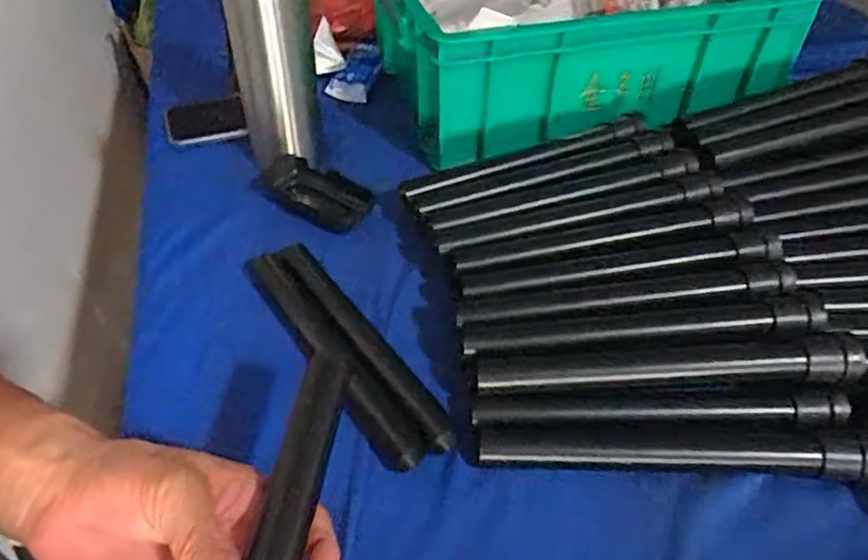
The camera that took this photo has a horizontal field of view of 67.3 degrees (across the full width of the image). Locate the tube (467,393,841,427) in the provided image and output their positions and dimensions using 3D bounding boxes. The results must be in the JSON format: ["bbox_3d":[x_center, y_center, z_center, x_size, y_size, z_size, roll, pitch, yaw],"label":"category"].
[{"bbox_3d":[0.147,0.086,0.432,0.238,0.024,0.023,1,44,2],"label":"tube"}]

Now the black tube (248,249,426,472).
[{"bbox_3d":[-0.080,0.050,0.475,0.027,0.018,0.222,-26,50,-25],"label":"black tube"}]

